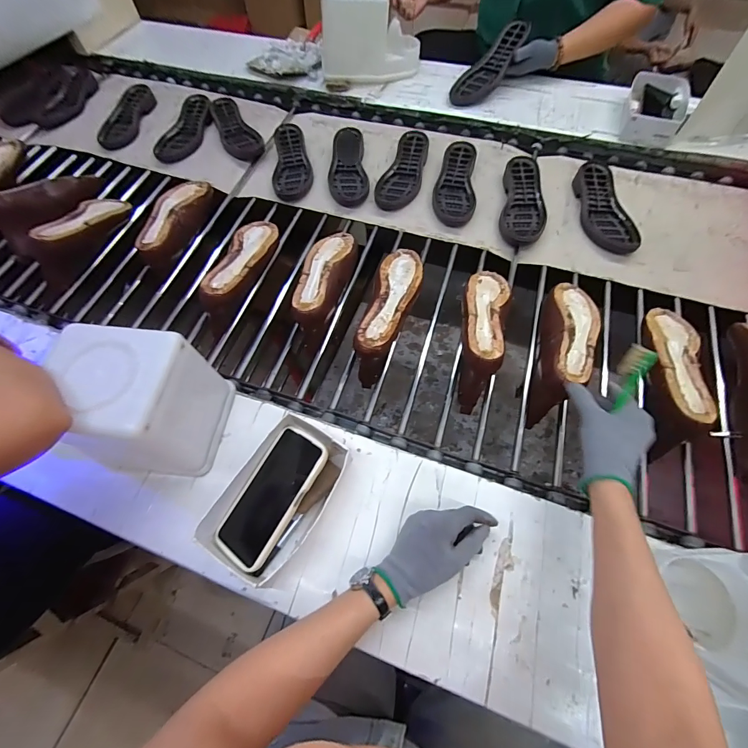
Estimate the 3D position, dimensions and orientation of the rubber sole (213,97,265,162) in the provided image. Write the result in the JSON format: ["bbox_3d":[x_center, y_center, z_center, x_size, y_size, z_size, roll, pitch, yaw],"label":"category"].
[{"bbox_3d":[-0.364,-0.634,0.951,0.088,0.025,0.250,-29,66,-12],"label":"rubber sole"}]

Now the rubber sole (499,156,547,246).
[{"bbox_3d":[0.316,-0.370,0.778,0.084,0.033,0.231,10,64,7],"label":"rubber sole"}]

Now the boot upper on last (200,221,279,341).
[{"bbox_3d":[-0.245,-0.198,0.695,0.076,0.080,0.251,11,64,7],"label":"boot upper on last"}]

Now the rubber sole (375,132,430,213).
[{"bbox_3d":[0.069,-0.463,0.836,0.090,0.035,0.228,16,65,10],"label":"rubber sole"}]

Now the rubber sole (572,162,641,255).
[{"bbox_3d":[0.478,-0.348,0.761,0.101,0.035,0.220,4,63,4],"label":"rubber sole"}]

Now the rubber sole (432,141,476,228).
[{"bbox_3d":[0.179,-0.422,0.808,0.086,0.035,0.241,6,64,5],"label":"rubber sole"}]

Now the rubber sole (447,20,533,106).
[{"bbox_3d":[0.288,-0.771,0.921,0.097,0.024,0.233,44,100,21],"label":"rubber sole"}]

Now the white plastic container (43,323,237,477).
[{"bbox_3d":[-0.298,0.041,0.474,0.151,0.169,0.137,4,63,4],"label":"white plastic container"}]

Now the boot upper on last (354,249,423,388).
[{"bbox_3d":[0.032,-0.106,0.665,0.079,0.115,0.238,13,64,8],"label":"boot upper on last"}]

